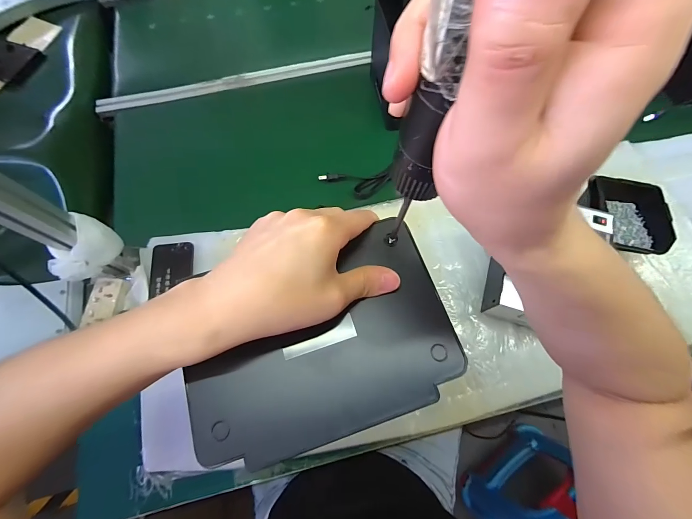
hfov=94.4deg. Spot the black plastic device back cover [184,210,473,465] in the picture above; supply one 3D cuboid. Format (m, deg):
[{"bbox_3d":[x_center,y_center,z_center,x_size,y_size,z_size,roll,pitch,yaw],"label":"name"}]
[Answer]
[{"bbox_3d":[-0.019,0.058,0.239,0.188,0.014,0.134,-18,70,-7],"label":"black plastic device back cover"}]

